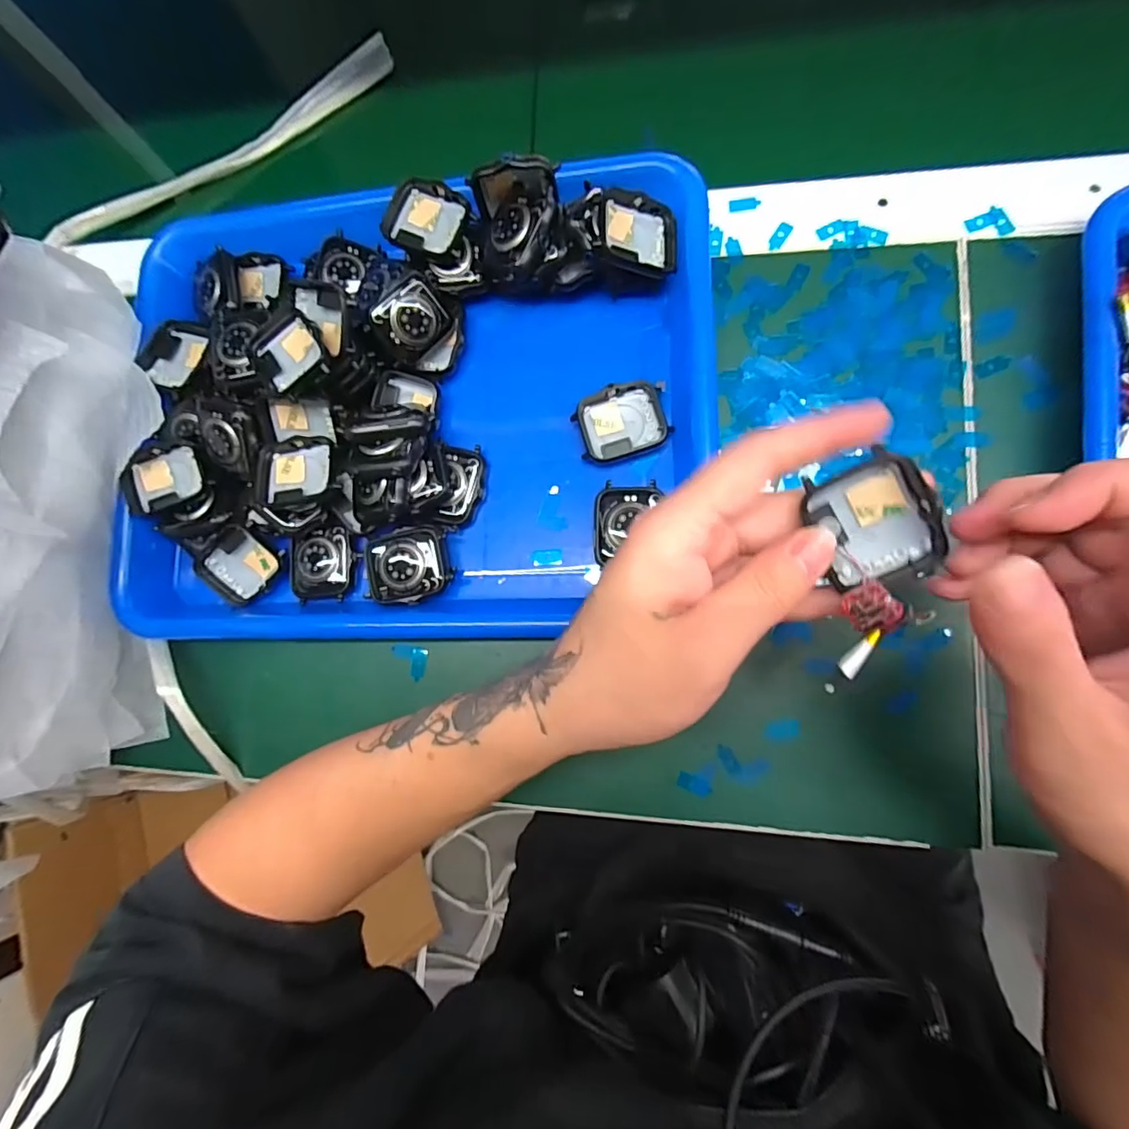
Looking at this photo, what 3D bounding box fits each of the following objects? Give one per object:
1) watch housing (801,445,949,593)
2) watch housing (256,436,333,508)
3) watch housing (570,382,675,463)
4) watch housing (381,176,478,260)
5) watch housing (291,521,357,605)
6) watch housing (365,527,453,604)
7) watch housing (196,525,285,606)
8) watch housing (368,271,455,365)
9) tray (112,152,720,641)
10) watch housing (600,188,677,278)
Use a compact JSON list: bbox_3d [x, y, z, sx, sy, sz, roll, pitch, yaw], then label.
[{"bbox_3d":[0.106,-0.014,0.180,0.035,0.012,0.044,-27,100,27],"label":"watch housing"},{"bbox_3d":[-0.143,-0.050,0.288,0.042,0.016,0.036,-4,83,9],"label":"watch housing"},{"bbox_3d":[0.031,-0.076,0.283,0.048,0.008,0.036,-15,81,7],"label":"watch housing"},{"bbox_3d":[-0.073,-0.186,0.287,0.044,0.011,0.036,27,88,11],"label":"watch housing"},{"bbox_3d":[-0.135,-0.001,0.296,0.036,0.008,0.044,10,85,10],"label":"watch housing"},{"bbox_3d":[-0.084,0.001,0.284,0.043,0.015,0.038,-11,81,8],"label":"watch housing"},{"bbox_3d":[-0.184,0.001,0.301,0.036,0.010,0.044,41,96,-14],"label":"watch housing"},{"bbox_3d":[-0.083,-0.132,0.287,0.040,0.006,0.034,-46,125,-7],"label":"watch housing"},{"bbox_3d":[-0.089,-0.085,0.290,0.325,0.046,0.251,0,83,9],"label":"tray"},{"bbox_3d":[0.038,-0.170,0.273,0.044,0.009,0.036,5,92,-19],"label":"watch housing"}]

